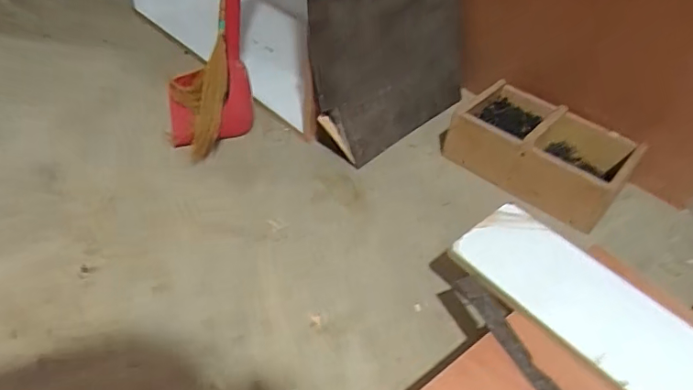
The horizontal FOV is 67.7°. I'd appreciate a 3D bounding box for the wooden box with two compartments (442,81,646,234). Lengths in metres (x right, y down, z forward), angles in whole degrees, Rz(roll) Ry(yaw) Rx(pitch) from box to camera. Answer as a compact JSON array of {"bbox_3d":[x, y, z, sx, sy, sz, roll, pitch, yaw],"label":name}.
[{"bbox_3d":[0.404,-0.096,1.086,0.342,0.112,0.239,30,47,23],"label":"wooden box with two compartments"}]

